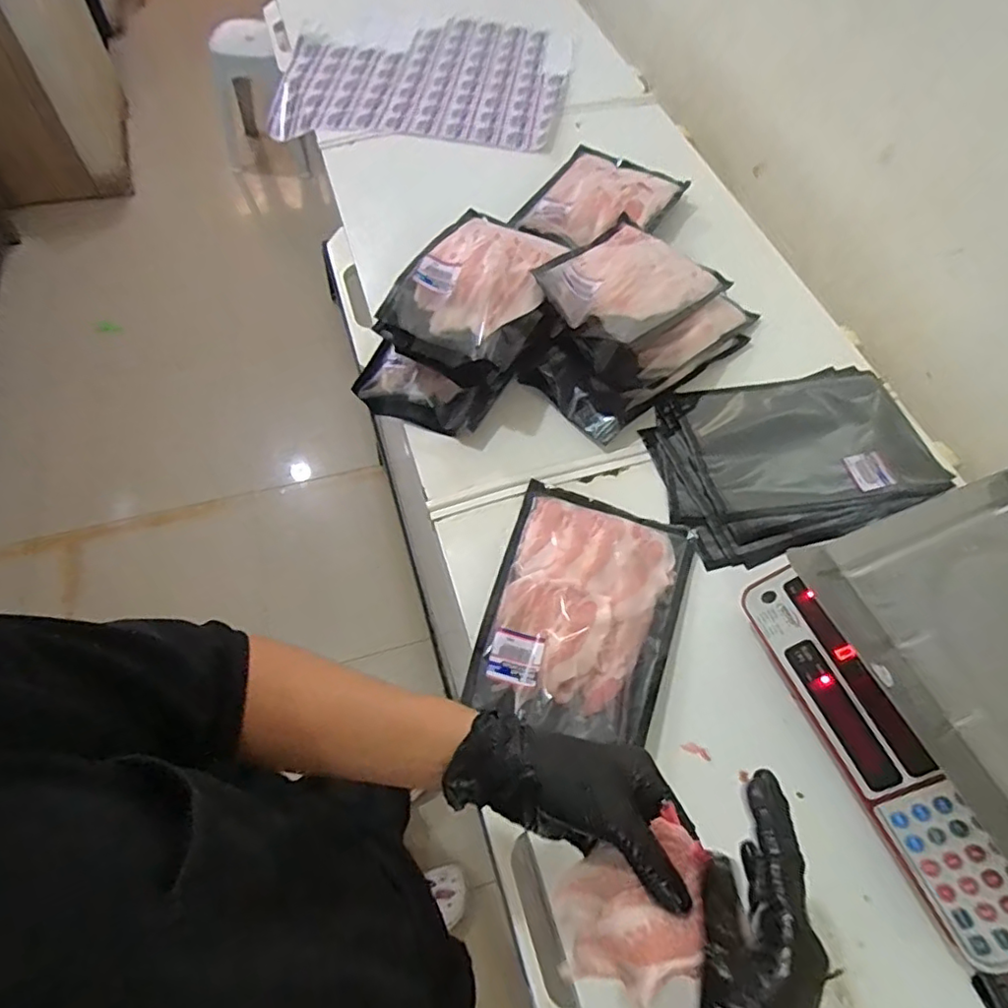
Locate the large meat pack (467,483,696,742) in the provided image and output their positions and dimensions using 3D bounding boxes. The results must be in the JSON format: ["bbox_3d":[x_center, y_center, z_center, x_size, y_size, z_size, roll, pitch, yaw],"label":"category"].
[{"bbox_3d":[0.090,0.105,0.628,0.187,0.029,0.255,15,62,8],"label":"large meat pack"}]

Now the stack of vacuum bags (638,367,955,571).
[{"bbox_3d":[0.361,-0.062,0.752,0.348,0.022,0.234,-14,62,-8],"label":"stack of vacuum bags"}]

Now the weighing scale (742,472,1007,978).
[{"bbox_3d":[0.475,0.162,0.551,0.346,0.136,0.346,-21,63,-12],"label":"weighing scale"}]

